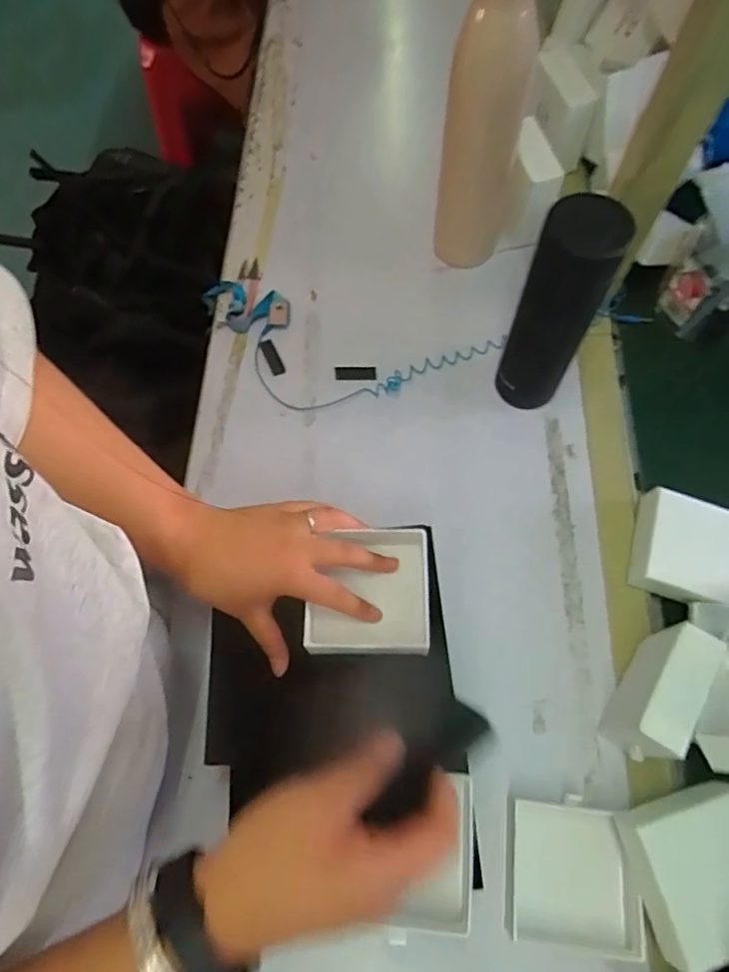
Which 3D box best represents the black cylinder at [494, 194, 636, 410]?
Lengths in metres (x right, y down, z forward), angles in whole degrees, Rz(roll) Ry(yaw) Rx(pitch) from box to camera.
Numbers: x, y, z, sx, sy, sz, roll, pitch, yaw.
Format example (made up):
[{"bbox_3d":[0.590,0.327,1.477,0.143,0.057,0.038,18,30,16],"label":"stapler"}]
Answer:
[{"bbox_3d":[0.163,-0.143,0.502,0.061,0.212,0.051,25,70,11],"label":"black cylinder"}]

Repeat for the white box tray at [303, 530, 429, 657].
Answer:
[{"bbox_3d":[0.004,0.077,0.434,0.089,0.030,0.099,-1,66,3],"label":"white box tray"}]

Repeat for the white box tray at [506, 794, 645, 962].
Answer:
[{"bbox_3d":[0.147,0.279,0.411,0.087,0.029,0.092,4,67,3],"label":"white box tray"}]

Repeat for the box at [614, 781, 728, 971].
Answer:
[{"bbox_3d":[0.230,0.260,0.388,0.090,0.023,0.091,-9,71,-12],"label":"box"}]

